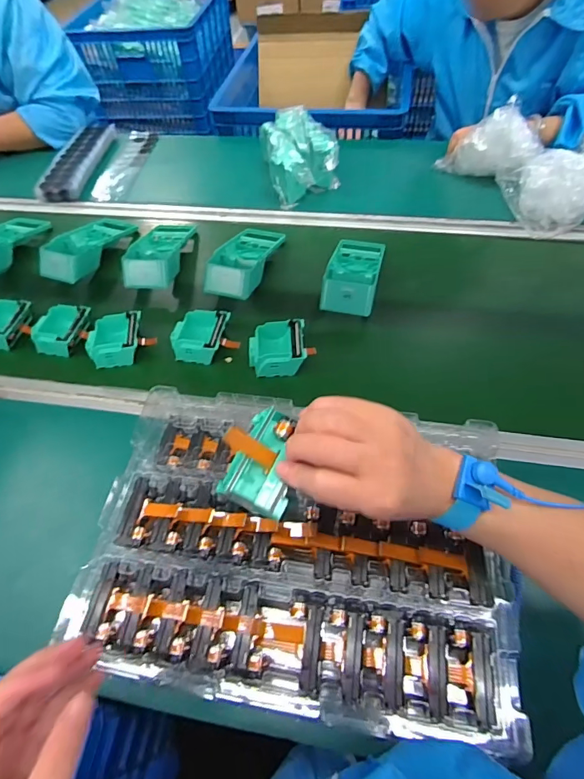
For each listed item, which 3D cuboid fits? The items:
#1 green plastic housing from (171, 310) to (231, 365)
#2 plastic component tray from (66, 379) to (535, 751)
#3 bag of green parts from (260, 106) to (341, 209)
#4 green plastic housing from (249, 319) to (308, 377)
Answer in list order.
[{"bbox_3d":[-0.136,-0.080,0.626,0.078,0.037,0.079,7,58,9],"label":"green plastic housing"},{"bbox_3d":[0.001,0.138,0.407,0.376,0.036,0.272,4,58,8],"label":"plastic component tray"},{"bbox_3d":[0.015,-0.488,0.876,0.139,0.098,0.224,-13,57,-4],"label":"bag of green parts"},{"bbox_3d":[-0.020,-0.058,0.606,0.079,0.037,0.074,-3,57,3],"label":"green plastic housing"}]

